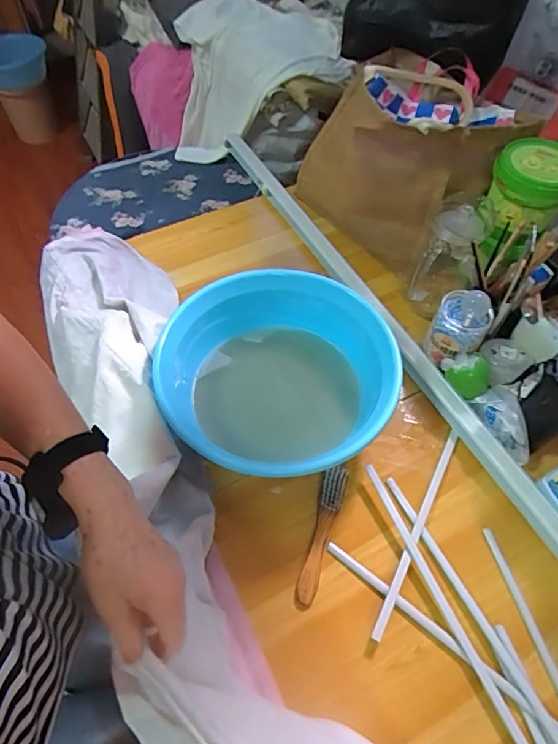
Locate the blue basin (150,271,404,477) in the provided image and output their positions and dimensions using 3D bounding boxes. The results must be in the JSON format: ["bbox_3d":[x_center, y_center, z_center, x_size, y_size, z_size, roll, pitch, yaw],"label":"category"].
[{"bbox_3d":[-0.015,0.012,0.771,0.337,0.134,0.345,1,57,-1],"label":"blue basin"}]

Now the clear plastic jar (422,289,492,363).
[{"bbox_3d":[0.295,-0.069,0.806,0.083,0.105,0.076,23,59,13],"label":"clear plastic jar"}]

